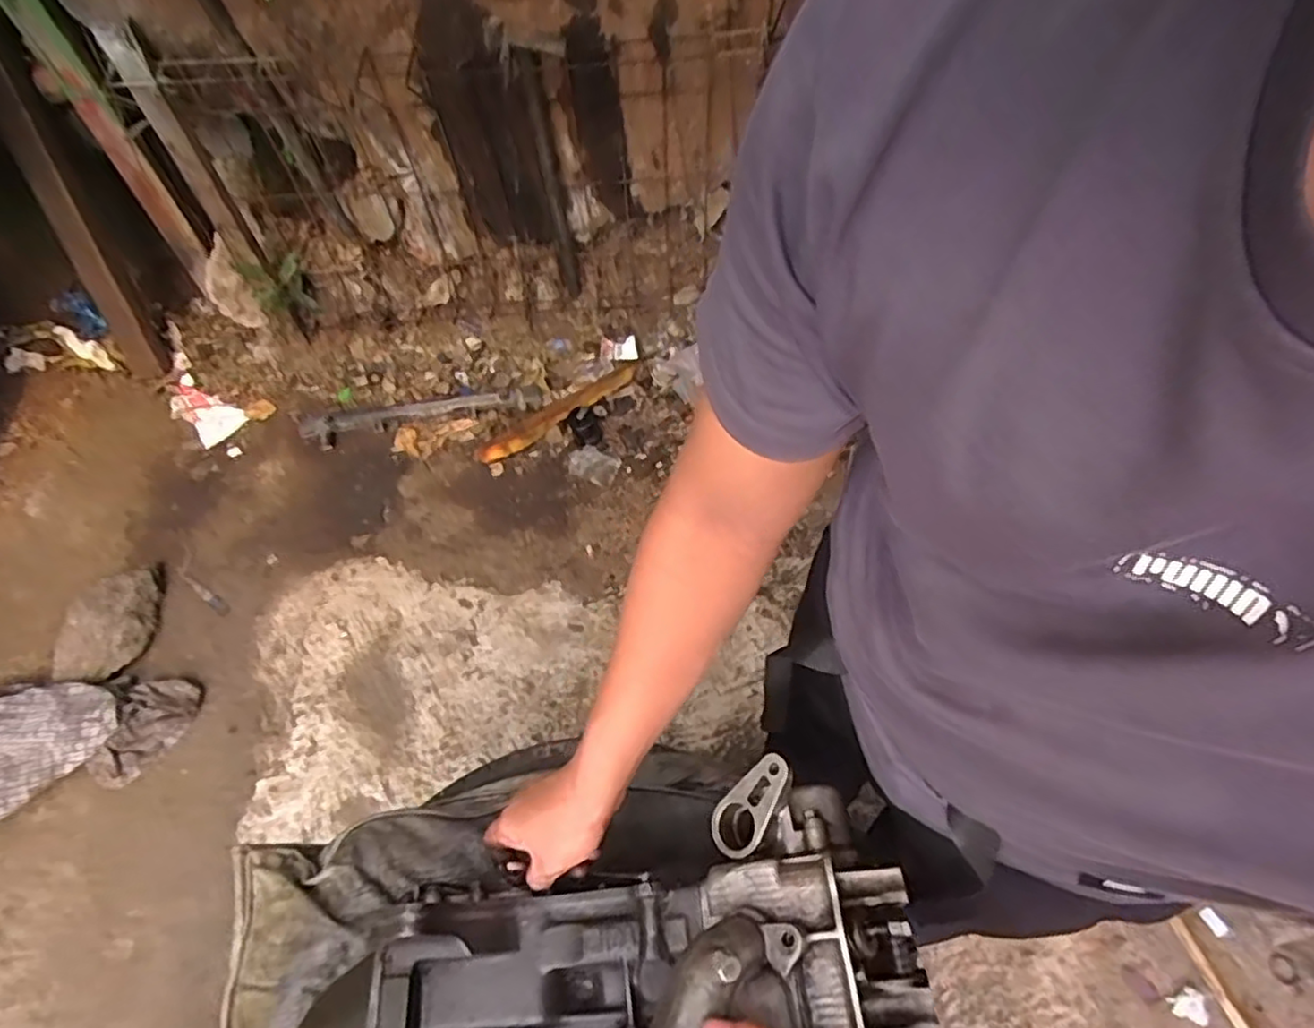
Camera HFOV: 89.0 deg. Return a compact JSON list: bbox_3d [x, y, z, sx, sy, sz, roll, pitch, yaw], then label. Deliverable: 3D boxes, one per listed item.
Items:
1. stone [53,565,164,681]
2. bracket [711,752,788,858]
[{"bbox_3d":[-1.042,0.201,1.295,0.093,0.110,0.253,6,55,4],"label":"stone"},{"bbox_3d":[0.070,0.212,0.486,0.076,0.010,0.037,-50,50,1],"label":"bracket"}]

